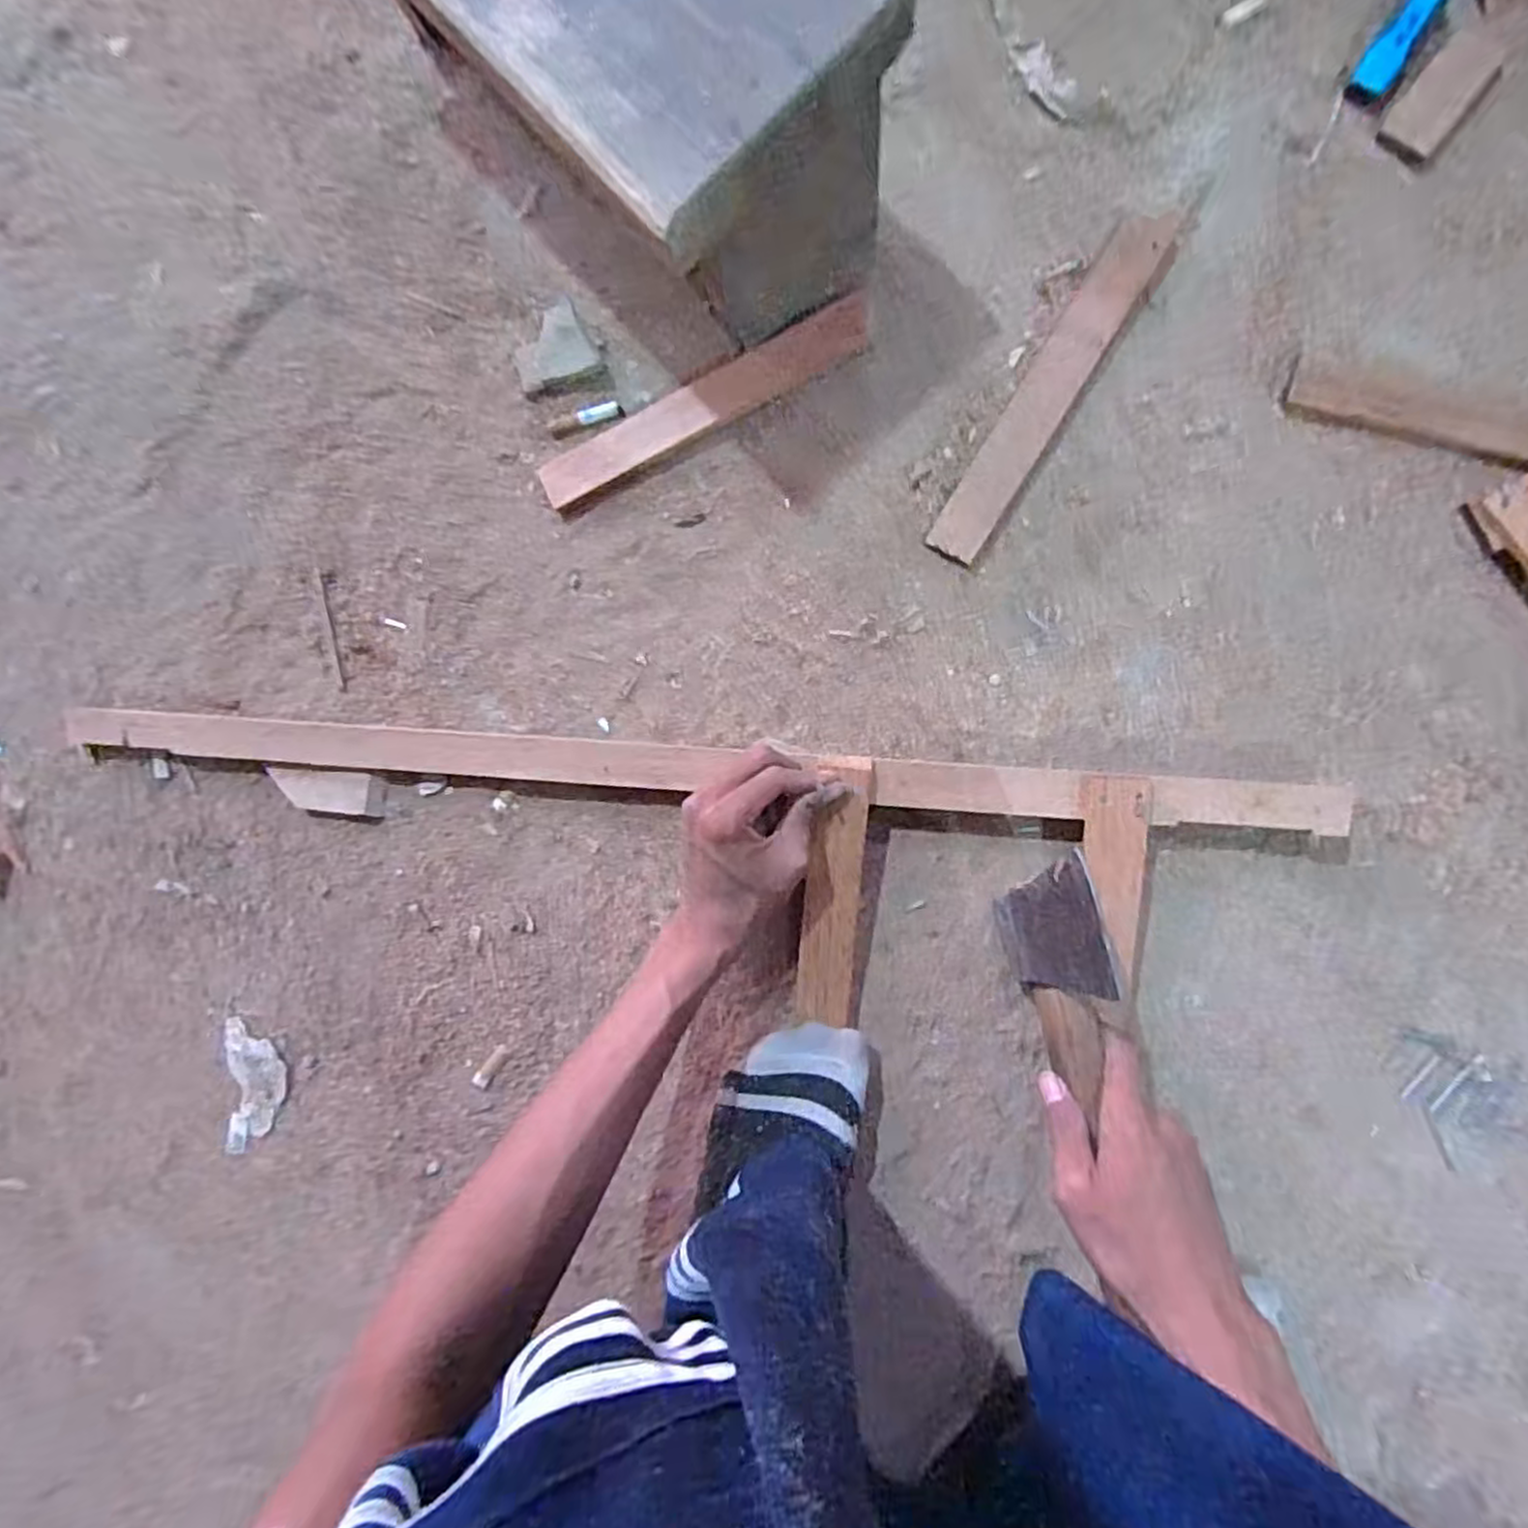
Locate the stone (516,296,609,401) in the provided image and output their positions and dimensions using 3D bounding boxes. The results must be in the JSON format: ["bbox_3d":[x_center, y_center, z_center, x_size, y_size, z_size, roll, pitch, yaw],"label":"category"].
[{"bbox_3d":[-0.152,-0.295,0.548,0.060,0.017,0.055,-30,86,6],"label":"stone"}]

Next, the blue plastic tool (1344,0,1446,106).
[{"bbox_3d":[0.413,-0.472,0.483,0.022,0.009,0.104,35,93,6],"label":"blue plastic tool"}]

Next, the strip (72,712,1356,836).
[{"bbox_3d":[-0.083,0.002,0.523,0.877,0.020,0.034,4,90,8],"label":"strip"}]

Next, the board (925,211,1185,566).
[{"bbox_3d":[0.194,-0.252,0.504,0.039,0.008,0.260,32,93,6],"label":"board"}]

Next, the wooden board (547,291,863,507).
[{"bbox_3d":[-0.044,-0.256,0.538,0.252,0.011,0.041,-25,86,6],"label":"wooden board"}]

